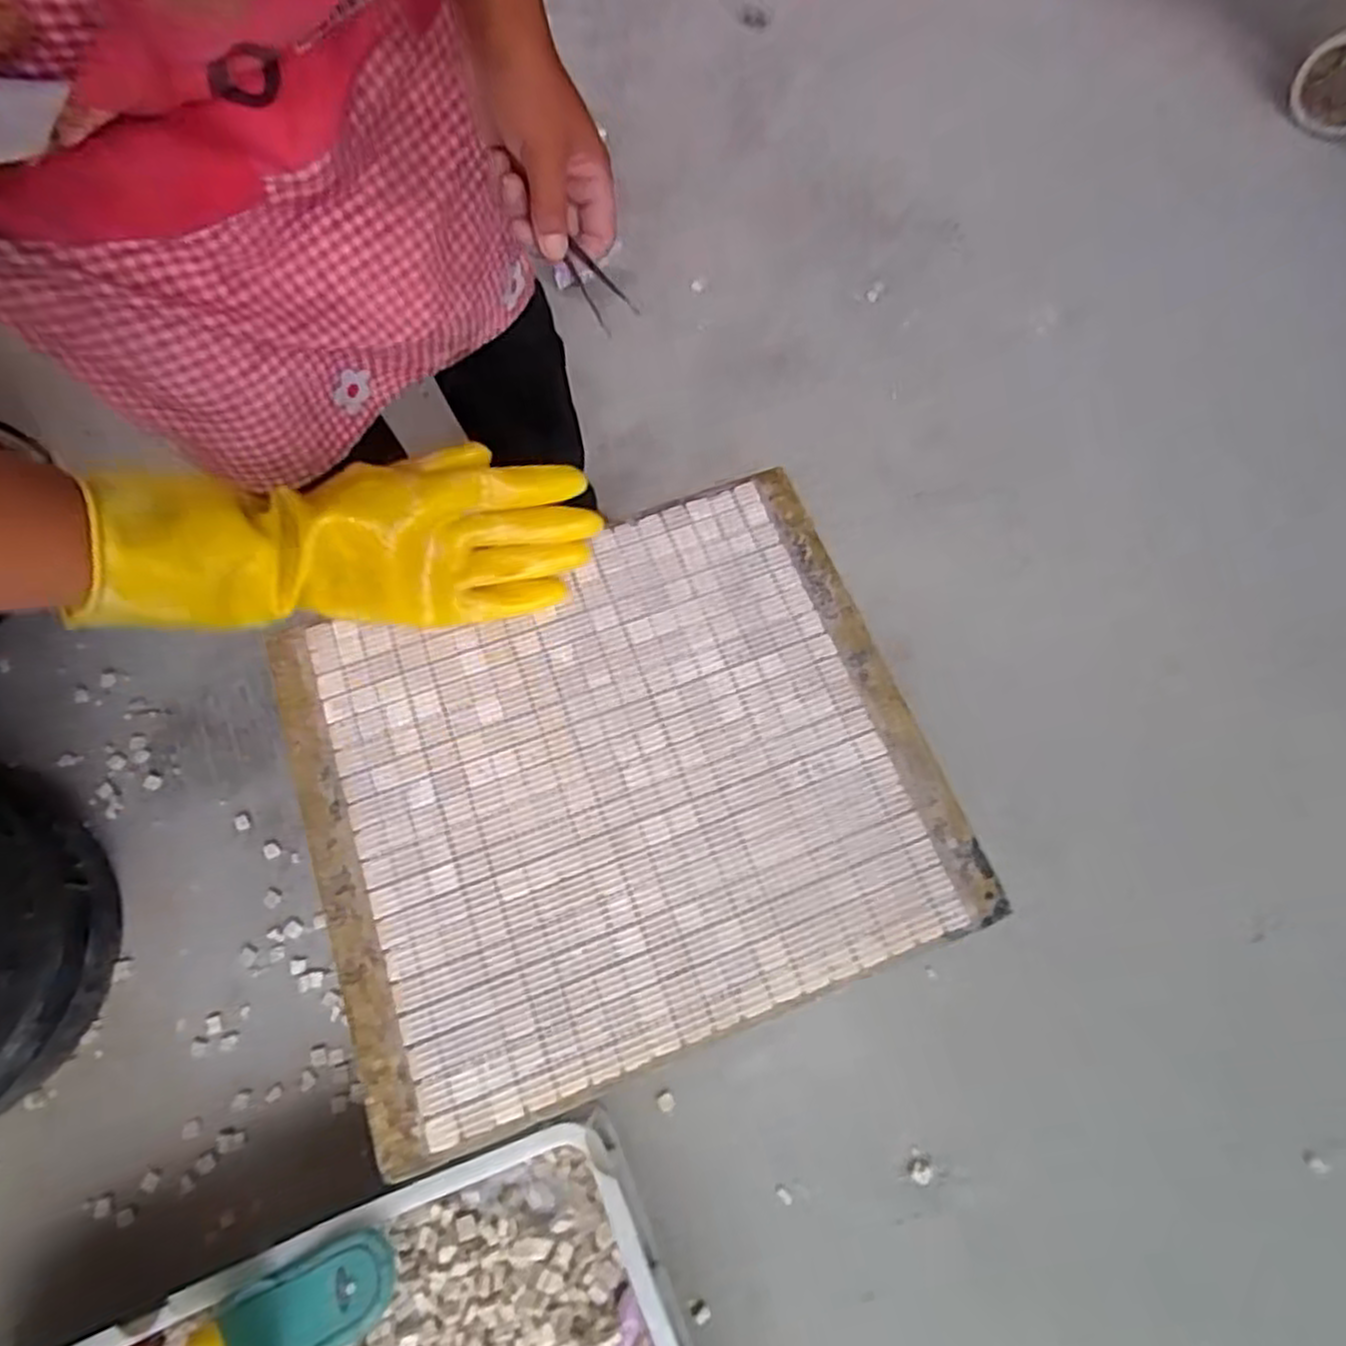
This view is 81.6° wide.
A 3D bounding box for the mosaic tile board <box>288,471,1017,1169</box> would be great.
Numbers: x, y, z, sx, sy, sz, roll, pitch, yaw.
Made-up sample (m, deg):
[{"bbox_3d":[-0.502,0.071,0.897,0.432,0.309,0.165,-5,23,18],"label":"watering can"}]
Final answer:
[{"bbox_3d":[-0.033,0.058,0.473,0.361,0.013,0.312,-19,69,-11],"label":"mosaic tile board"}]

